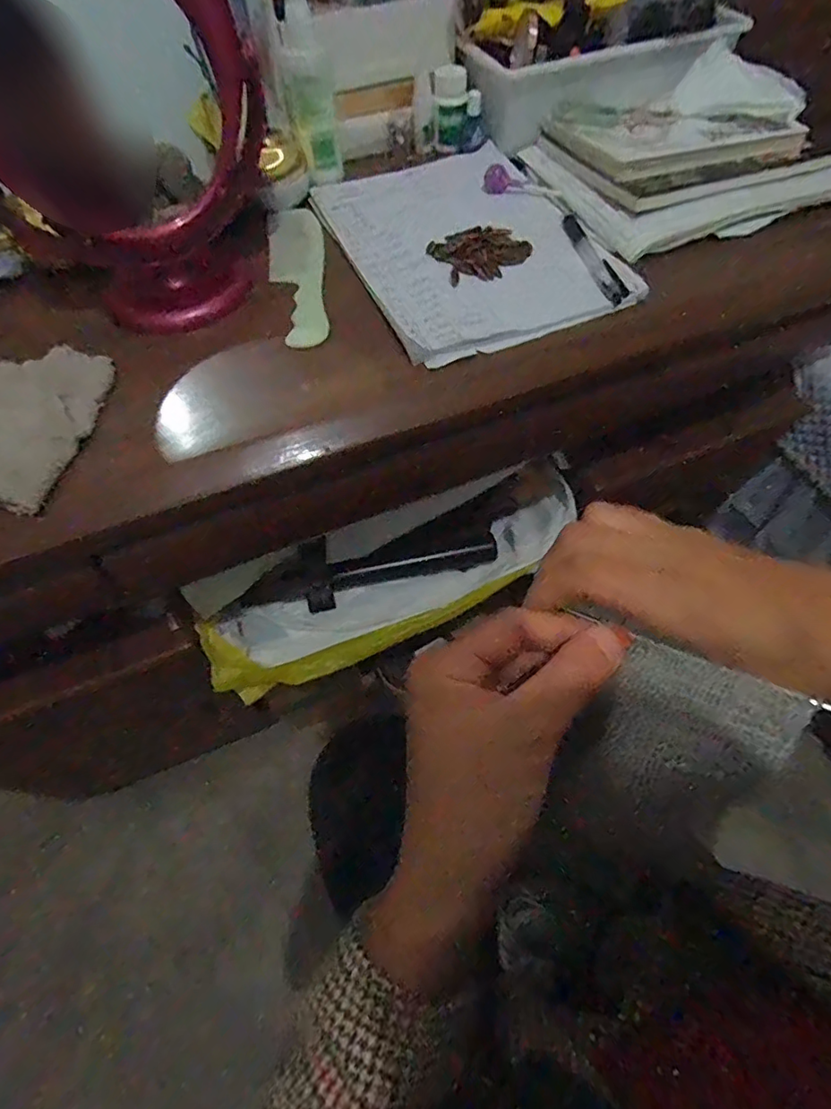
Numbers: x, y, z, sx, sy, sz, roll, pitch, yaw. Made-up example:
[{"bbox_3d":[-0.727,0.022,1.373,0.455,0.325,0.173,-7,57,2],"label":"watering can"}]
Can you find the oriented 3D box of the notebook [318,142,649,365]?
[{"bbox_3d":[0.042,-0.298,0.510,0.215,0.015,0.304,-21,60,-10],"label":"notebook"}]

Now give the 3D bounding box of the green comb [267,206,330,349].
[{"bbox_3d":[-0.106,-0.257,0.494,0.049,0.008,0.204,-9,58,-2],"label":"green comb"}]

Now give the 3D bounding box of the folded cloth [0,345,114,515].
[{"bbox_3d":[-0.288,-0.097,0.381,0.111,0.035,0.155,-5,58,0],"label":"folded cloth"}]

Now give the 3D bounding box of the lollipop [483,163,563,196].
[{"bbox_3d":[0.105,-0.369,0.539,0.077,0.021,0.018,15,60,12],"label":"lollipop"}]

